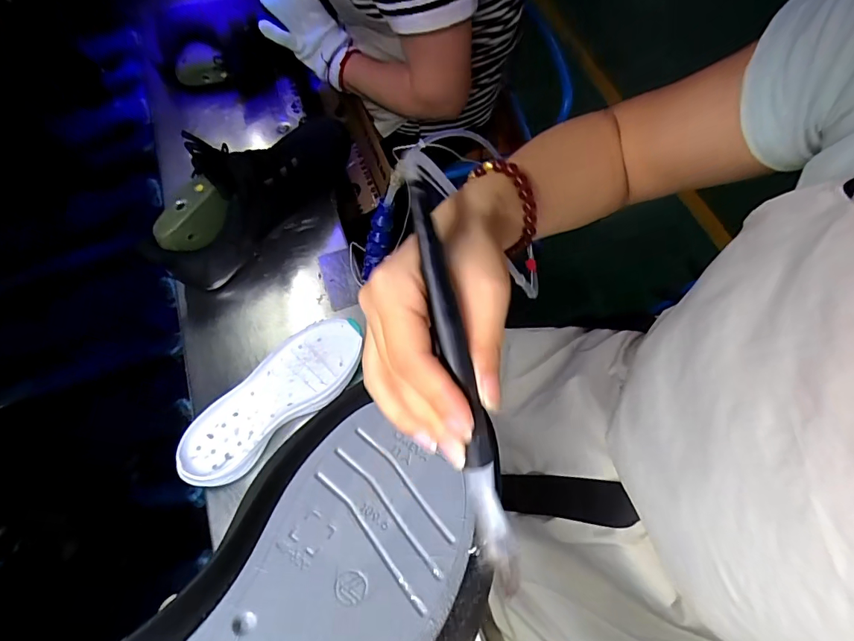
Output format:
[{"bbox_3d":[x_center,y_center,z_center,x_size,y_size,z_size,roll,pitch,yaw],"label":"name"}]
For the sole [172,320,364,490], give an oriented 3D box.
[{"bbox_3d":[-0.169,0.084,0.494,0.226,0.031,0.085,-40,71,-13],"label":"sole"}]

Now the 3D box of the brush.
[{"bbox_3d":[0.015,0.023,0.189,0.015,0.014,0.185,-13,93,-3],"label":"brush"}]

